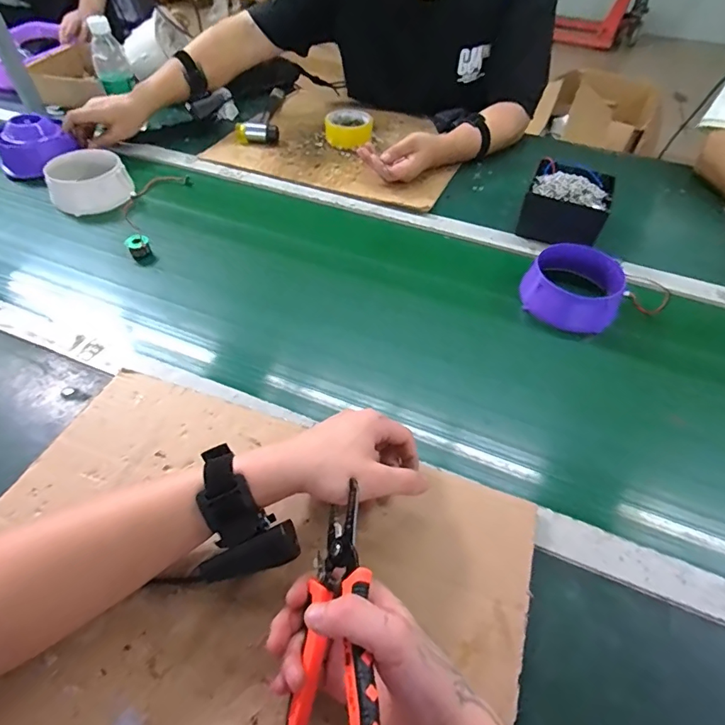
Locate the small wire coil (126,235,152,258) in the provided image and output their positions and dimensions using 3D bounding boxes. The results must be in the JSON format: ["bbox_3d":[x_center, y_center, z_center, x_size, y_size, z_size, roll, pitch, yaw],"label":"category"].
[{"bbox_3d":[-0.328,-0.168,0.672,0.031,0.028,0.023,-23,51,-21],"label":"small wire coil"}]

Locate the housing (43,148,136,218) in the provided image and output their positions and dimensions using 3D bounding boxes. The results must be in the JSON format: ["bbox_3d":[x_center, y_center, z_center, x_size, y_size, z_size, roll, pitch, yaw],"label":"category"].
[{"bbox_3d":[-0.464,-0.308,0.769,0.117,0.054,0.137,-27,53,-24],"label":"housing"}]

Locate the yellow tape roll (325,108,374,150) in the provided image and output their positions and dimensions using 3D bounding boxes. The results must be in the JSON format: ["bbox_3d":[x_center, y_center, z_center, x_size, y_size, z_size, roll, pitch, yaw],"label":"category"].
[{"bbox_3d":[-0.028,-0.461,0.908,0.096,0.040,0.100,-4,47,-4],"label":"yellow tape roll"}]

